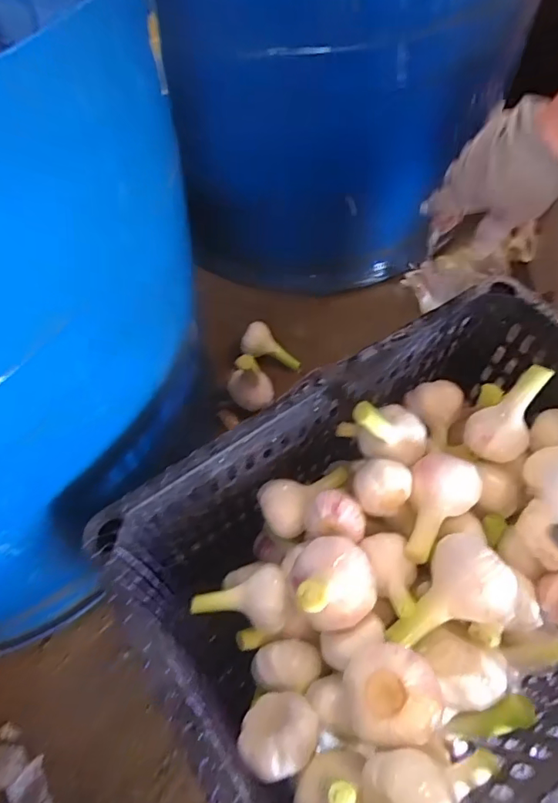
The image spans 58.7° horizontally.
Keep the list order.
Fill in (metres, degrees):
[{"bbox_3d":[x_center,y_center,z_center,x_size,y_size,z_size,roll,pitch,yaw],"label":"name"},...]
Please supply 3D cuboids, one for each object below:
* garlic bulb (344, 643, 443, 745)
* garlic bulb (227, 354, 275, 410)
[{"bbox_3d":[0.073,0.193,0.330,0.057,0.047,0.055,-2,57,3],"label":"garlic bulb"},{"bbox_3d":[-0.037,-0.023,0.638,0.056,0.057,0.051,0,60,0],"label":"garlic bulb"}]

